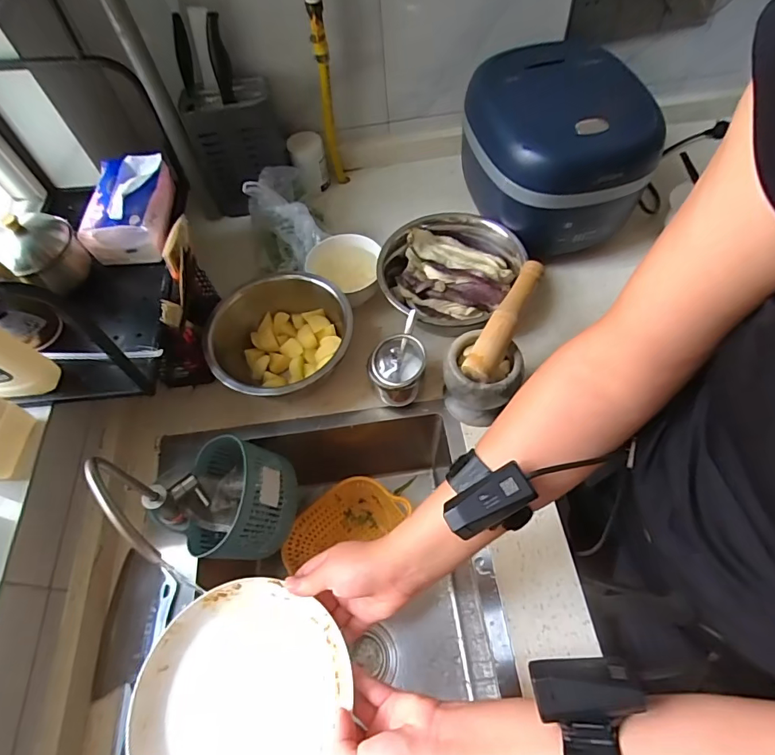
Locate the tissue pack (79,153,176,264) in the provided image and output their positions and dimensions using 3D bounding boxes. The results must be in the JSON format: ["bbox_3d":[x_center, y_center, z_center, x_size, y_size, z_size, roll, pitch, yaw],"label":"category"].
[{"bbox_3d":[-0.366,-0.245,0.649,0.090,0.079,0.154,-6,60,1],"label":"tissue pack"}]

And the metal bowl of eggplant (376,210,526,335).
[{"bbox_3d":[0.091,-0.169,0.730,0.205,0.065,0.233,26,65,18],"label":"metal bowl of eggplant"}]

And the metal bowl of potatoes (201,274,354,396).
[{"bbox_3d":[-0.153,-0.048,0.681,0.178,0.123,0.204,31,67,20],"label":"metal bowl of potatoes"}]

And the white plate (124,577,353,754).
[{"bbox_3d":[-0.136,0.300,0.421,0.186,0.026,0.191,10,58,10],"label":"white plate"}]

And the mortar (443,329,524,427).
[{"bbox_3d":[0.127,0.008,0.623,0.097,0.104,0.086,16,62,13],"label":"mortar"}]

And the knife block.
[{"bbox_3d":[-0.262,-0.403,0.809,0.146,0.206,0.096,-20,60,-7],"label":"knife block"}]

